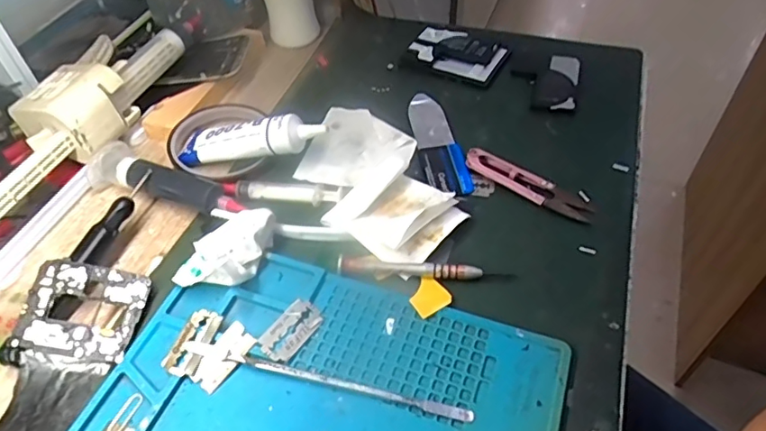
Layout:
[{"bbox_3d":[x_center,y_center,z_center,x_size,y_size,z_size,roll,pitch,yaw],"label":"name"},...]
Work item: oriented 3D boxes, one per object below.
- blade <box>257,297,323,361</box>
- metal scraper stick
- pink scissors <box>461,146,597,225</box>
[{"bbox_3d":[-0.056,0.069,0.334,0.022,0.004,0.041,35,55,10],"label":"blade"},{"bbox_3d":[-0.021,0.095,0.311,0.145,0.005,0.007,11,51,12],"label":"metal scraper stick"},{"bbox_3d":[0.108,-0.024,0.408,0.100,0.009,0.022,31,57,26],"label":"pink scissors"}]

